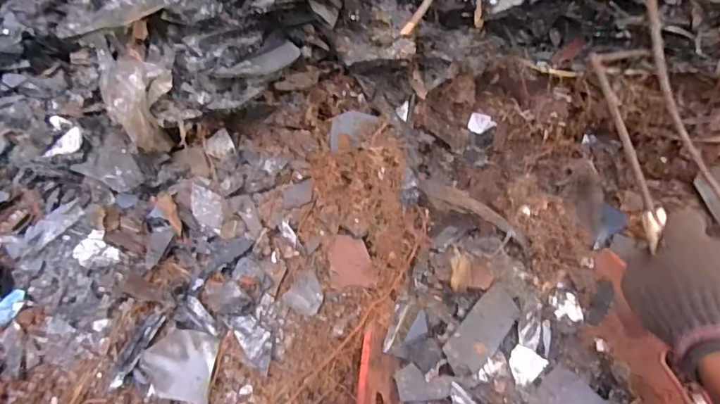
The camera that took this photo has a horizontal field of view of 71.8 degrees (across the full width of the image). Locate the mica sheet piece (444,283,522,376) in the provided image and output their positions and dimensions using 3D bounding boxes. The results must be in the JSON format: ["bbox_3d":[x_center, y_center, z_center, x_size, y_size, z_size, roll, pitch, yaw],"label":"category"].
[{"bbox_3d":[0.160,0.171,0.649,0.062,0.010,0.122,44,76,-12],"label":"mica sheet piece"}]

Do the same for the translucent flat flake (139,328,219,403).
[{"bbox_3d":[-0.210,0.193,0.575,0.082,0.008,0.086,5,79,5],"label":"translucent flat flake"}]

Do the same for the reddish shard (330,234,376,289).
[{"bbox_3d":[-0.009,0.077,0.640,0.057,0.007,0.064,0,89,-22],"label":"reddish shard"}]

